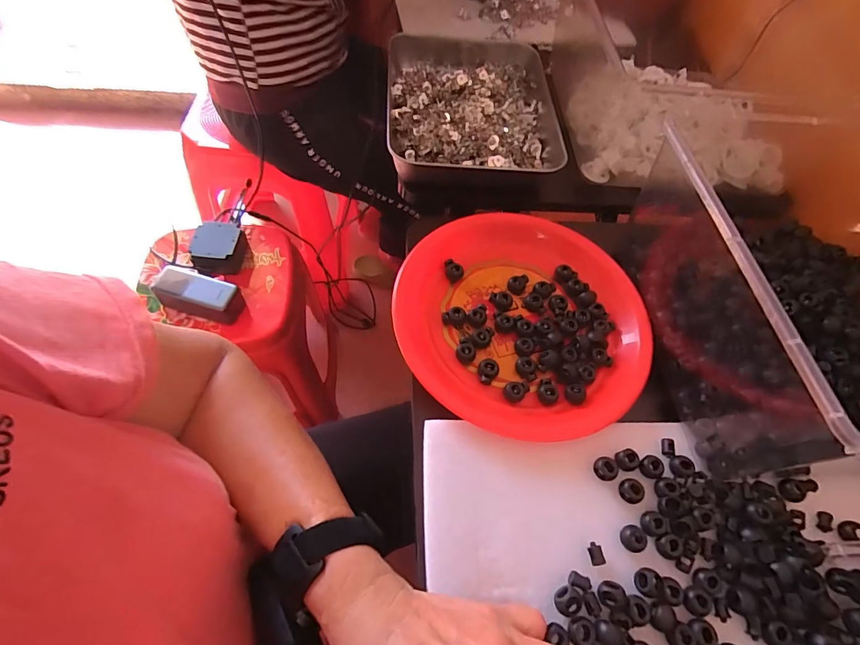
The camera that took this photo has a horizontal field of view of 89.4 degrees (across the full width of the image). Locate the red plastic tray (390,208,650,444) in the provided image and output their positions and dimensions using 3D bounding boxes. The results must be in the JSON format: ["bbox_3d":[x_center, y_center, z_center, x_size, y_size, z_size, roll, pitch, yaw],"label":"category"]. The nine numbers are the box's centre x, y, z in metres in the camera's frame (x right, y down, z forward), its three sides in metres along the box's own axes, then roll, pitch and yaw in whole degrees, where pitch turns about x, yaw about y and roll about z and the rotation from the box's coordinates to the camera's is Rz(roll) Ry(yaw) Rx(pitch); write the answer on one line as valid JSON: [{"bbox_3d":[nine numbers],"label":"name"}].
[{"bbox_3d":[0.087,-0.006,0.402,0.229,0.030,0.221,-34,69,-22],"label":"red plastic tray"}]

